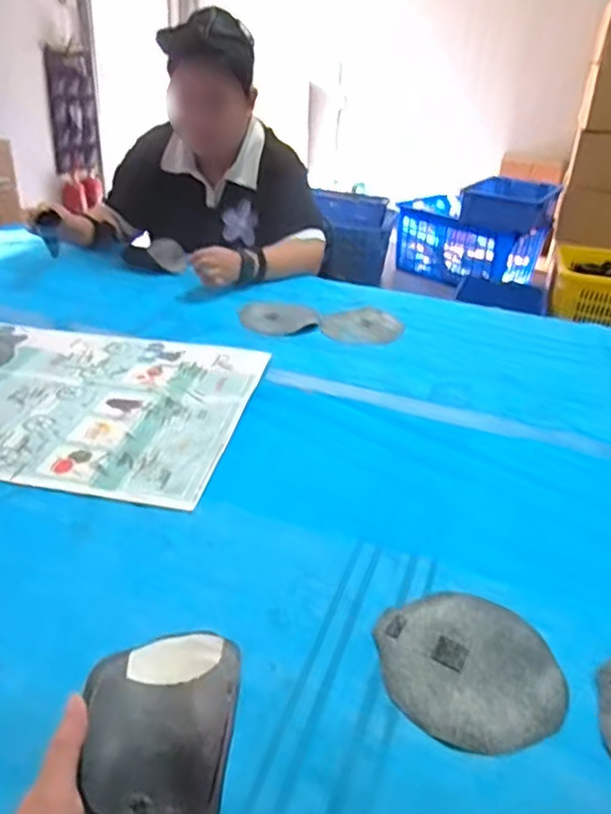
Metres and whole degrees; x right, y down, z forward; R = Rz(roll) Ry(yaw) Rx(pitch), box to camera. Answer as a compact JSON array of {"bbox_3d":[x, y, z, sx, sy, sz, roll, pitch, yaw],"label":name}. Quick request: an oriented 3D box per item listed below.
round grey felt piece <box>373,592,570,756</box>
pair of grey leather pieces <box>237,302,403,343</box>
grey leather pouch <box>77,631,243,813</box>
[{"bbox_3d":[0.138,0.217,0.530,0.142,0.005,0.144,3,31,-2],"label":"round grey felt piece"},{"bbox_3d":[0.027,-0.158,1.165,0.293,0.010,0.148,6,31,4],"label":"pair of grey leather pieces"},{"bbox_3d":[-0.092,0.214,0.414,0.093,0.065,0.144,1,31,-5],"label":"grey leather pouch"}]

